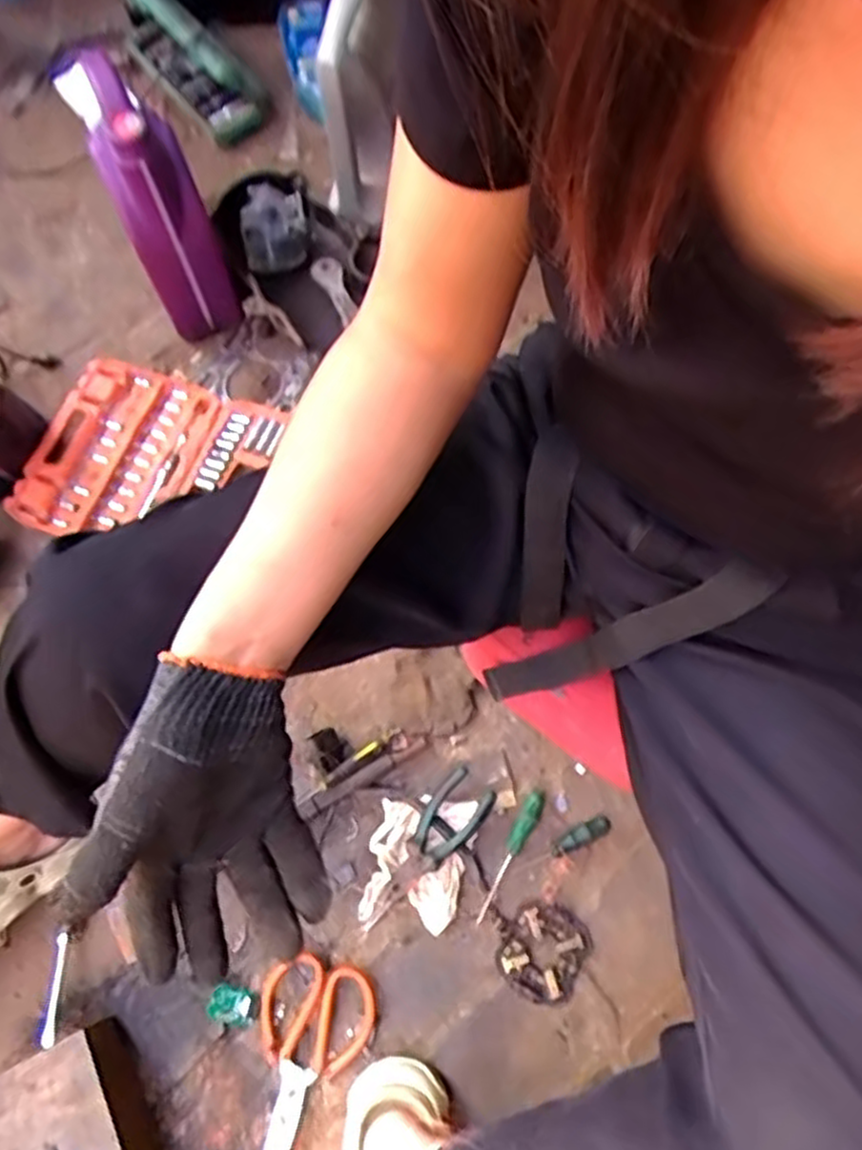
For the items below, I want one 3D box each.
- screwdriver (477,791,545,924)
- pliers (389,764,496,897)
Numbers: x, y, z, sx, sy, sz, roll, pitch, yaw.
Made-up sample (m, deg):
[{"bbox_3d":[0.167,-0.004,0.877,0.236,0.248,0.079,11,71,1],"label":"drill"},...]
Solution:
[{"bbox_3d":[0.081,0.288,0.765,0.020,0.019,0.140,28,72,10],"label":"screwdriver"},{"bbox_3d":[0.007,0.270,0.765,0.055,0.030,0.137,35,73,13],"label":"pliers"}]

